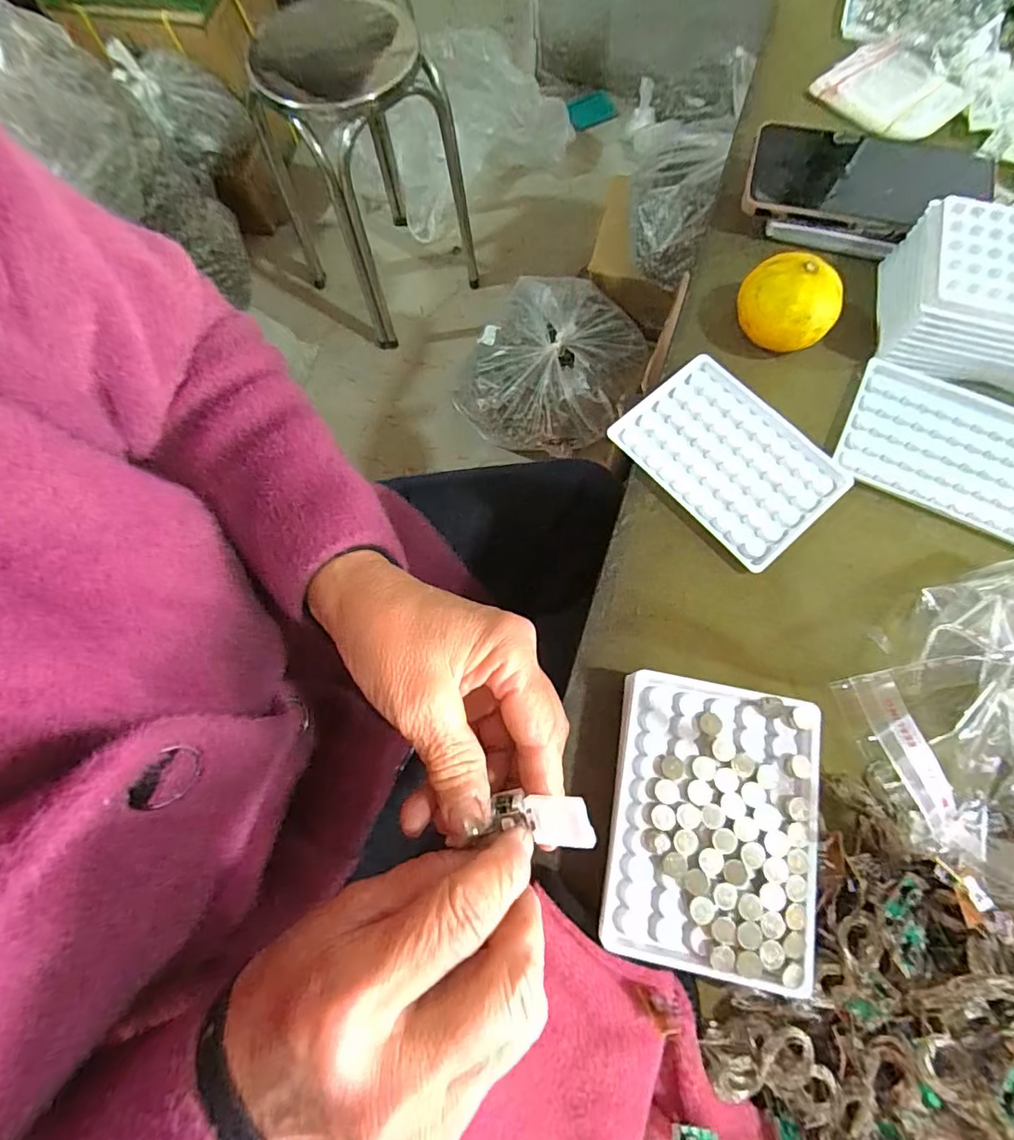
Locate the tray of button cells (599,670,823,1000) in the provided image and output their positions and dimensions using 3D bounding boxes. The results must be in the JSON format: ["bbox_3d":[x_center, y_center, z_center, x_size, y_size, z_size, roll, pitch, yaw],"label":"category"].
[{"bbox_3d":[0.101,0.124,0.257,0.093,0.020,0.129,10,74,5],"label":"tray of button cells"}]

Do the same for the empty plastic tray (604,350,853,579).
[{"bbox_3d":[0.143,-0.072,0.333,0.095,0.011,0.129,-42,76,-10],"label":"empty plastic tray"}]

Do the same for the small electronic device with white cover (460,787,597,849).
[{"bbox_3d":[0.014,0.102,0.214,0.043,0.008,0.020,-3,71,25],"label":"small electronic device with white cover"}]

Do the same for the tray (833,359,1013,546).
[{"bbox_3d":[0.287,-0.078,0.333,0.129,0.005,0.098,24,75,9],"label":"tray"}]

